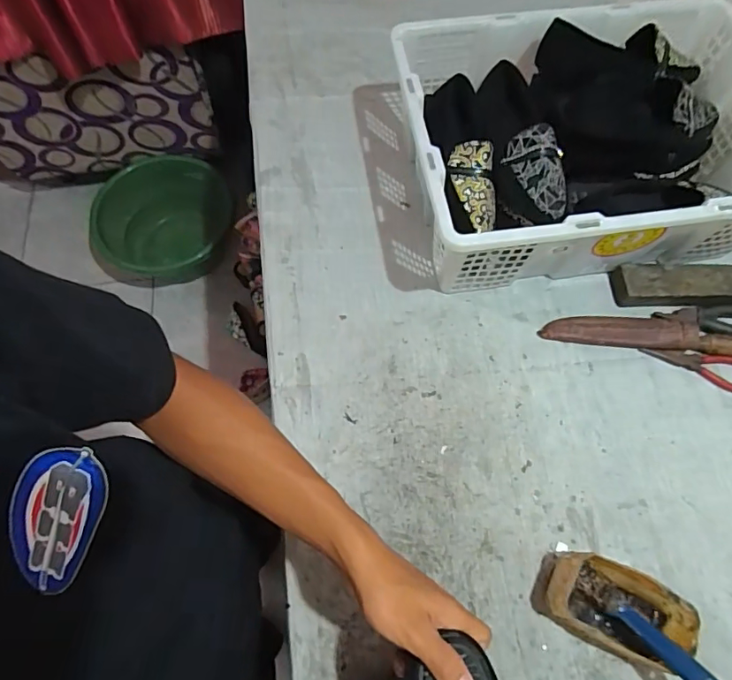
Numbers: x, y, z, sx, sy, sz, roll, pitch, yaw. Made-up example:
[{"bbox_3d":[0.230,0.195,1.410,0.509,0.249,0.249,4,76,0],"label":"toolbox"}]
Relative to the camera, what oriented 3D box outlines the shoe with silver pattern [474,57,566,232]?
[{"bbox_3d":[0.201,-0.256,0.666,0.082,0.084,0.249,-3,66,-3],"label":"shoe with silver pattern"}]

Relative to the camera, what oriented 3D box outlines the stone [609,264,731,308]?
[{"bbox_3d":[0.441,-0.074,0.679,0.196,0.036,0.052,2,66,-1],"label":"stone"}]

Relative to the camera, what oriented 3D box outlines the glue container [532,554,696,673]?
[{"bbox_3d":[0.254,0.274,0.512,0.135,0.058,0.073,25,68,9],"label":"glue container"}]

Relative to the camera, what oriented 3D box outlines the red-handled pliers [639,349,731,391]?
[{"bbox_3d":[0.445,0.035,0.658,0.157,0.012,0.042,16,66,5],"label":"red-handled pliers"}]

